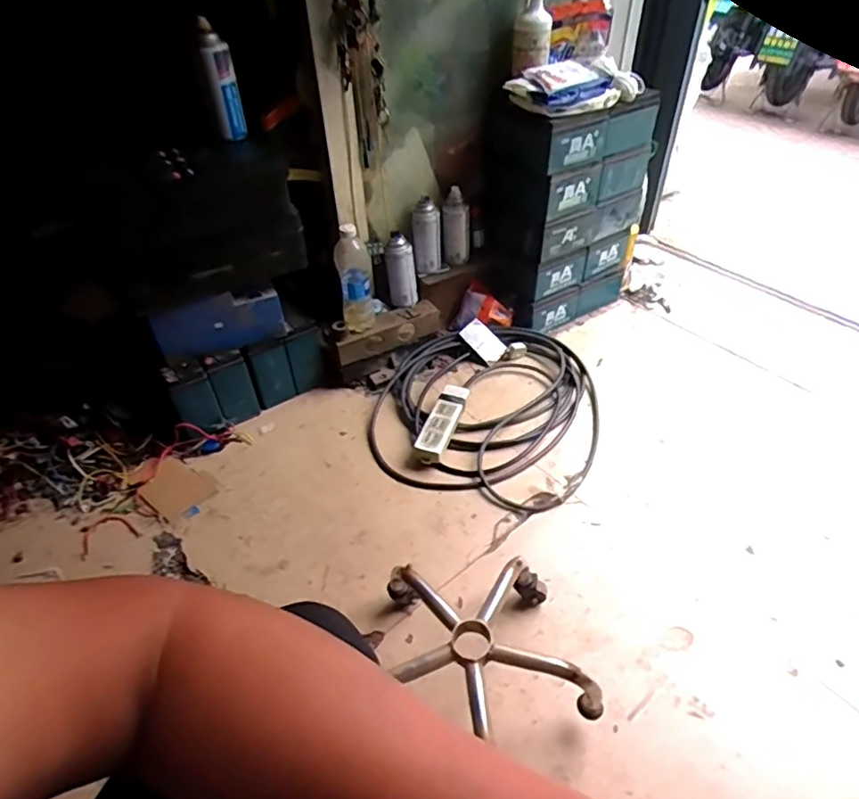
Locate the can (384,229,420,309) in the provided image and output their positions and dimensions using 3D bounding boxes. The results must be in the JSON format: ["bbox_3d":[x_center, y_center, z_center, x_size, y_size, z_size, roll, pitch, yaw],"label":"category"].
[{"bbox_3d":[-0.059,-0.273,1.247,0.065,0.152,0.066,-3,44,0],"label":"can"}]

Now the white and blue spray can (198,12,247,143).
[{"bbox_3d":[-0.355,-0.542,0.993,0.048,0.188,0.050,-13,17,-12],"label":"white and blue spray can"}]

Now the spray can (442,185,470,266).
[{"bbox_3d":[0.058,-0.374,1.281,0.059,0.152,0.055,0,44,3],"label":"spray can"}]

